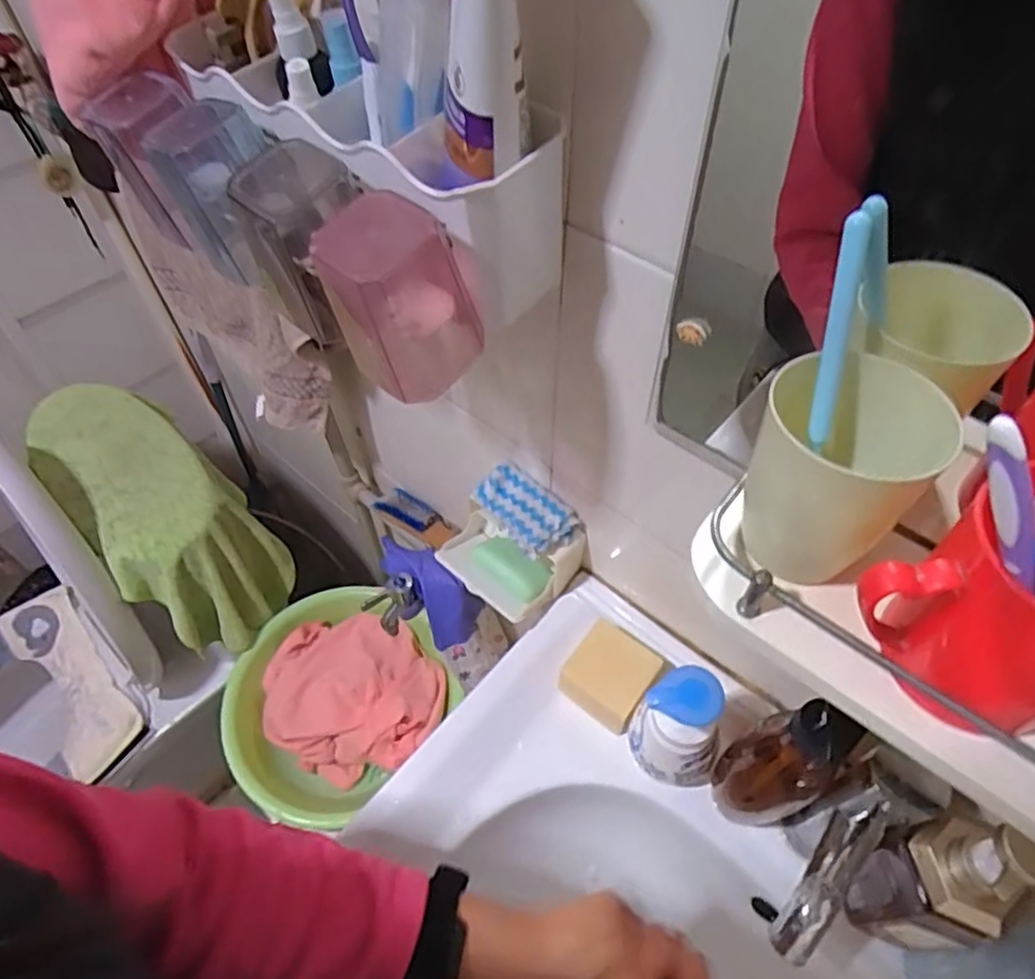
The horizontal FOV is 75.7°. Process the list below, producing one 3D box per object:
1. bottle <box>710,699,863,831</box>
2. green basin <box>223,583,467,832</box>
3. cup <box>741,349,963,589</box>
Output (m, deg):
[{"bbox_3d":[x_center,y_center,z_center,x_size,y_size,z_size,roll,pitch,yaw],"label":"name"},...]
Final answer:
[{"bbox_3d":[0.194,0.198,0.483,0.060,0.221,0.064,-24,57,-16],"label":"bottle"},{"bbox_3d":[-0.276,0.318,0.993,0.316,0.124,0.270,-31,59,-20],"label":"green basin"},{"bbox_3d":[0.156,-0.008,0.336,0.071,0.098,0.075,-1,54,1],"label":"cup"}]

